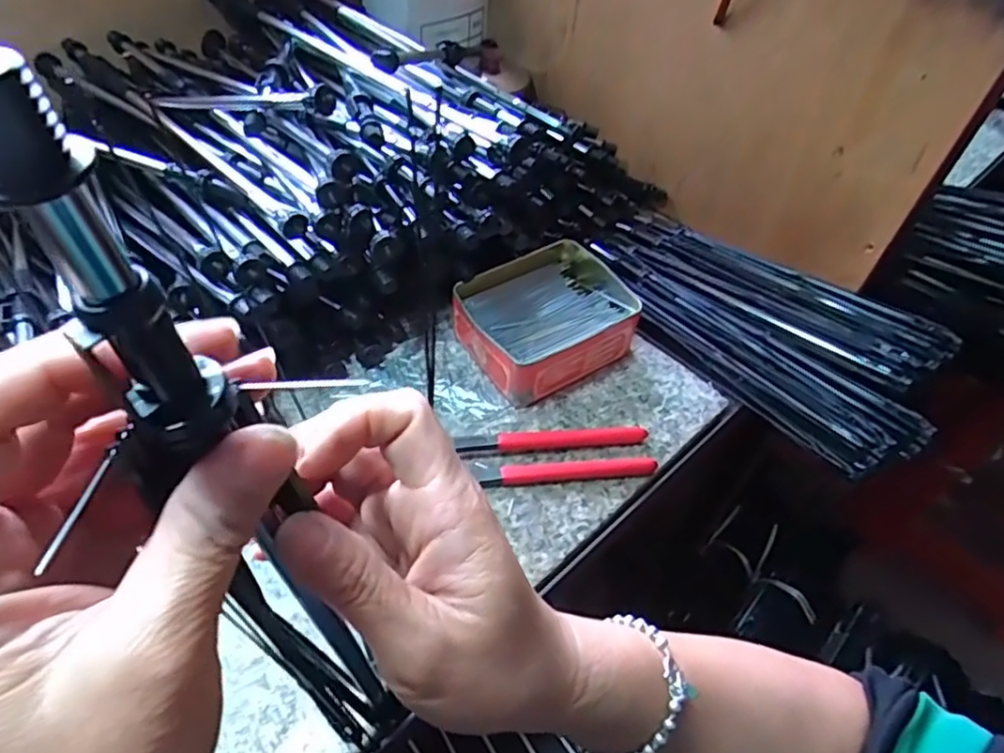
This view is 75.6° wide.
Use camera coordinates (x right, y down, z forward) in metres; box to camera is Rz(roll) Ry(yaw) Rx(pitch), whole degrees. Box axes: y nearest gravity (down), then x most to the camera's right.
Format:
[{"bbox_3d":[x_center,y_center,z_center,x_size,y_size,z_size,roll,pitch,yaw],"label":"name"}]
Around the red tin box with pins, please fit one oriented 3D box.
[{"bbox_3d":[0.033,-0.047,0.498,0.128,0.046,0.106,-26,57,-24],"label":"red tin box with pins"}]

